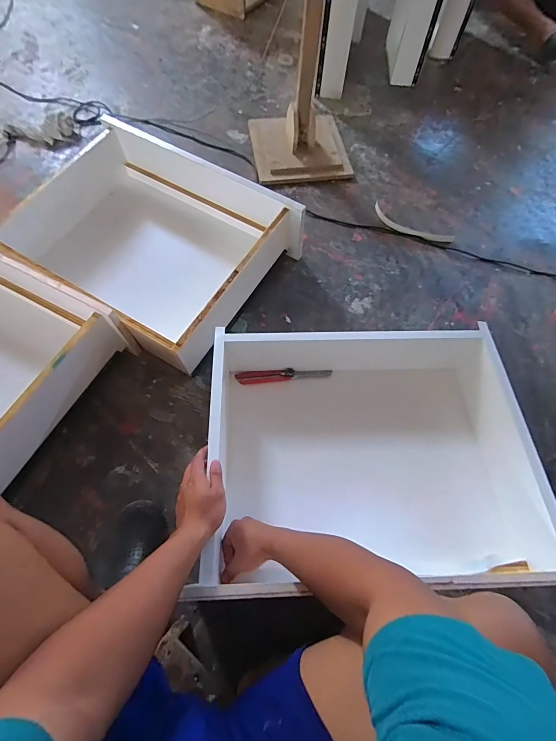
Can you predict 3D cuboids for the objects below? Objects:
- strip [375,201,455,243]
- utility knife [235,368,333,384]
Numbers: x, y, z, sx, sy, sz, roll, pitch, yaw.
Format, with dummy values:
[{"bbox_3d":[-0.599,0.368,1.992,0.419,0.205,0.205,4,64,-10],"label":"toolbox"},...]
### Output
[{"bbox_3d":[0.417,-0.457,1.134,0.267,0.020,0.069,31,68,12],"label":"strip"},{"bbox_3d":[0.017,0.010,0.891,0.235,0.030,0.032,-4,65,-4],"label":"utility knife"}]

